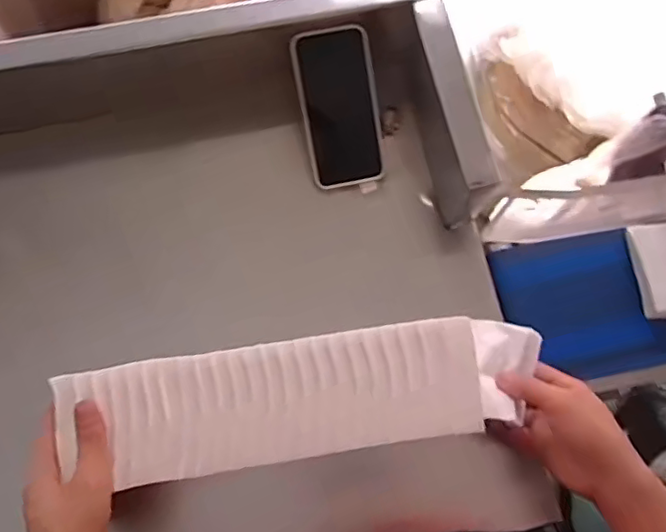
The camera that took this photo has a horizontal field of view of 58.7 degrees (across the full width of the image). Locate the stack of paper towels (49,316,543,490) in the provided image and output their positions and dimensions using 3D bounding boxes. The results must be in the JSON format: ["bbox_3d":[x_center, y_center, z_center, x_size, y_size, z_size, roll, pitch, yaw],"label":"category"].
[{"bbox_3d":[-0.020,0.110,0.493,0.391,0.047,0.101,-7,75,-8],"label":"stack of paper towels"}]

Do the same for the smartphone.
[{"bbox_3d":[0.008,-0.157,0.598,0.077,0.007,0.152,-13,107,-4],"label":"smartphone"}]

